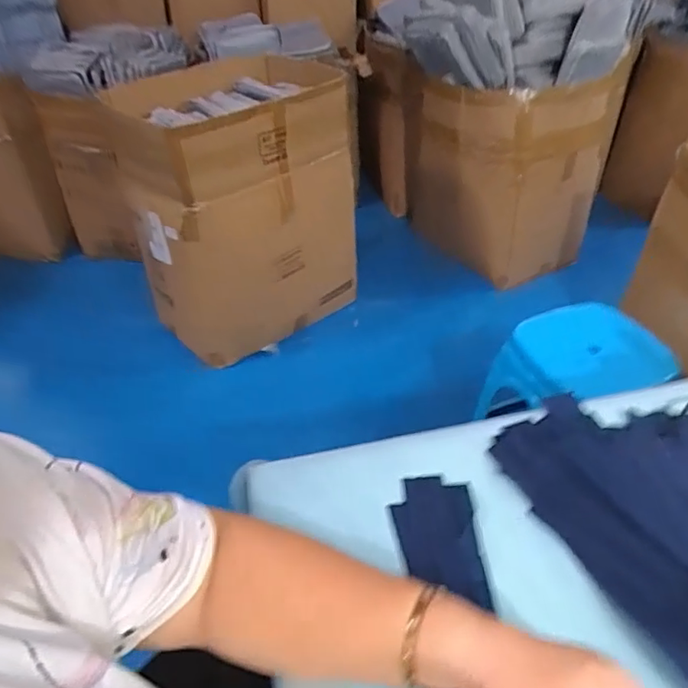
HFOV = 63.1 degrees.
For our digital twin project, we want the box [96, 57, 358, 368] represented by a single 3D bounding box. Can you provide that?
[{"bbox_3d":[-0.290,-0.386,1.688,0.587,0.717,0.384,-32,49,-32],"label":"box"}]

